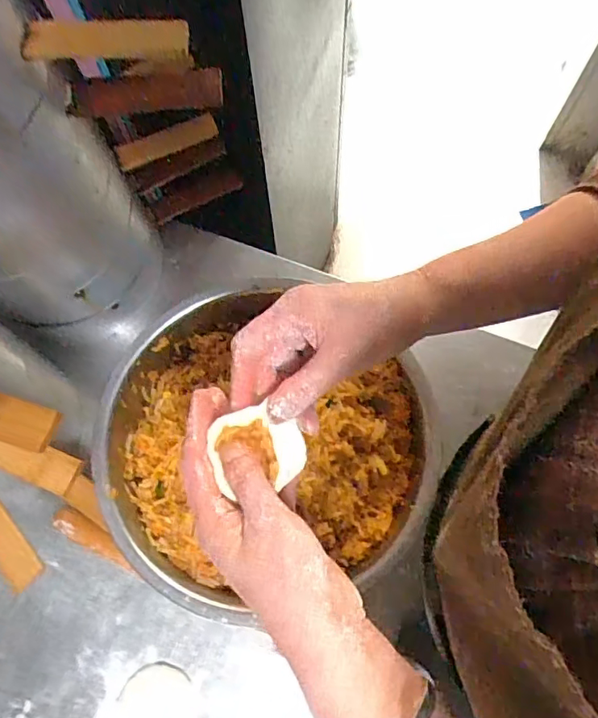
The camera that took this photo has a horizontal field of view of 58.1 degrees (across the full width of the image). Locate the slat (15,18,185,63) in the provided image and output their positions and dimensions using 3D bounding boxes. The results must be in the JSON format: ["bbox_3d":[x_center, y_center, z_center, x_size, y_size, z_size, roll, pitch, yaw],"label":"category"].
[{"bbox_3d":[-0.130,-0.208,0.349,0.125,0.025,0.008,7,72,18],"label":"slat"}]

